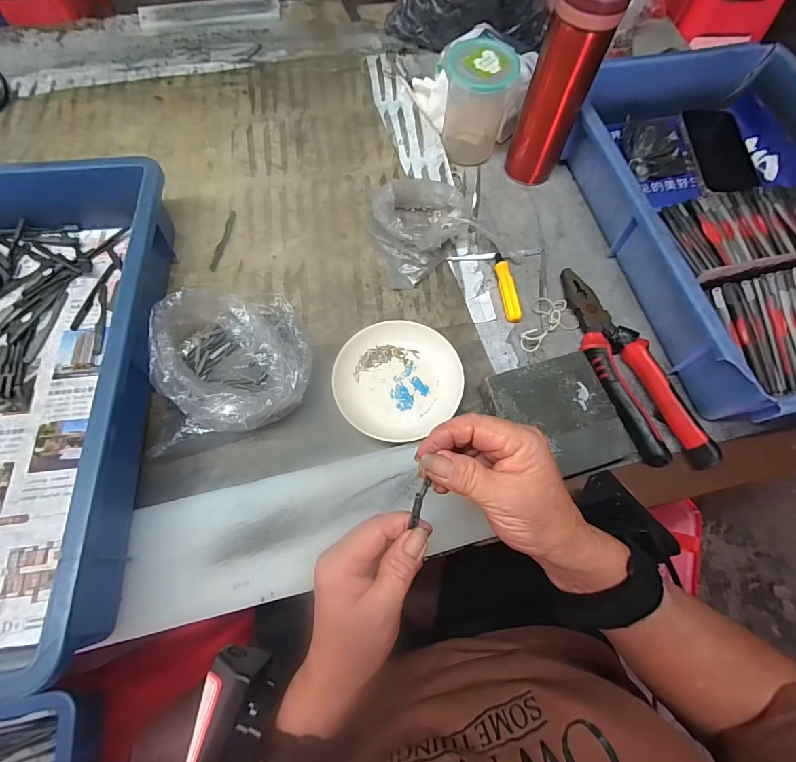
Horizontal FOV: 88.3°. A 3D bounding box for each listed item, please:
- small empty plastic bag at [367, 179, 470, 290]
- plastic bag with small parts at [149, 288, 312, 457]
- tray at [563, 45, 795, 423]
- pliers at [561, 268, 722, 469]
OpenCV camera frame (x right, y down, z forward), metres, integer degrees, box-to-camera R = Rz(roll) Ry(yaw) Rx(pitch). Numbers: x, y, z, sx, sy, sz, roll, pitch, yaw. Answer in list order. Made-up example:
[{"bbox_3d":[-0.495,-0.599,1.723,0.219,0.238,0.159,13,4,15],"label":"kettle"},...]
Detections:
[{"bbox_3d":[0.022,-0.176,0.449,0.109,0.044,0.142,-4,68,-4],"label":"small empty plastic bag"},{"bbox_3d":[-0.151,-0.020,0.368,0.134,0.066,0.139,-14,69,-7],"label":"plastic bag with small parts"},{"bbox_3d":[0.372,-0.184,0.449,0.288,0.084,0.436,-11,69,-6],"label":"tray"},{"bbox_3d":[0.218,-0.018,0.398,0.058,0.024,0.220,-20,70,-10],"label":"pliers"}]

